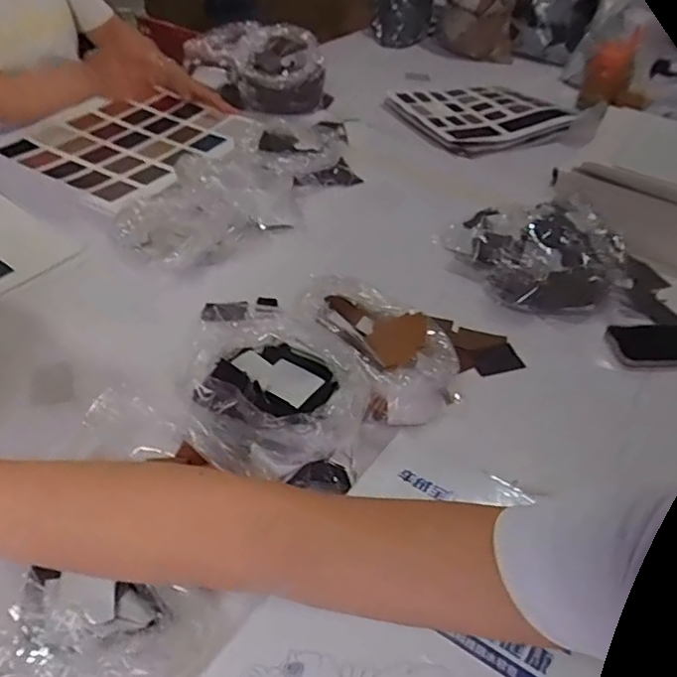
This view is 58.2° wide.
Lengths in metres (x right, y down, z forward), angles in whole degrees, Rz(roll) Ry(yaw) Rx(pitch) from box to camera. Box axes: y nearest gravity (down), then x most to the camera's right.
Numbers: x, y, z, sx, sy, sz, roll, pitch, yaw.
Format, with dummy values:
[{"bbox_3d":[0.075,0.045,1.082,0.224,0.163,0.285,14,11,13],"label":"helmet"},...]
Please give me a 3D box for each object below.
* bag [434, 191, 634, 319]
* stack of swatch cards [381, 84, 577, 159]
[{"bbox_3d":[0.305,-0.145,0.938,0.217,0.078,0.268,-17,46,-23],"label":"bag"},{"bbox_3d":[0.320,-0.519,1.381,0.353,0.031,0.346,-19,46,-25],"label":"stack of swatch cards"}]

